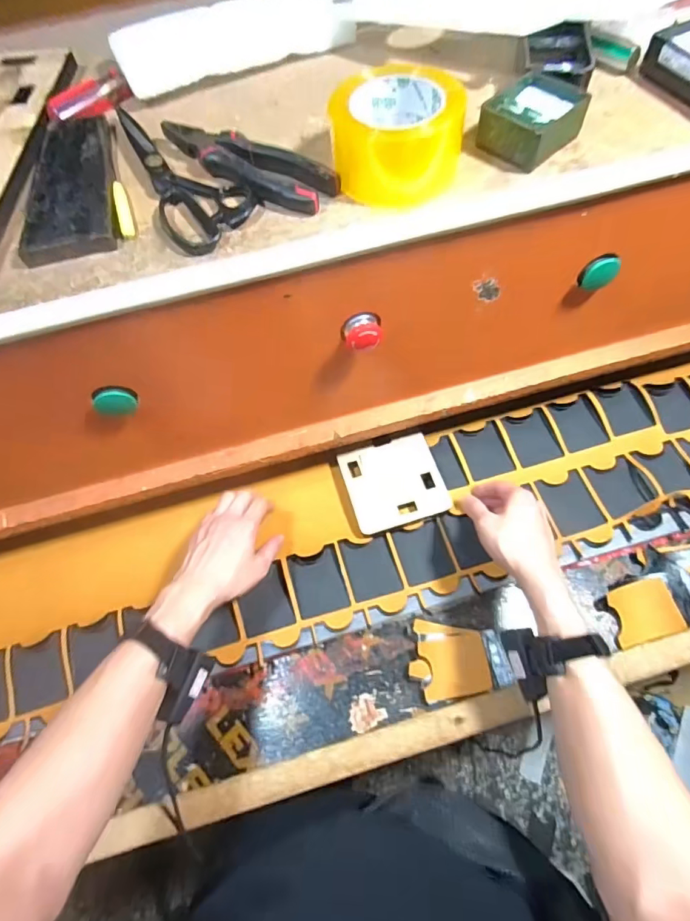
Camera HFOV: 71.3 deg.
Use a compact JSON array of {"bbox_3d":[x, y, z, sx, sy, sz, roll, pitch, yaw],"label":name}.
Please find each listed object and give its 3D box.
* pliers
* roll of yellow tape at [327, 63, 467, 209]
[{"bbox_3d":[-0.095,-0.276,0.443,0.193,0.017,0.052,34,71,18],"label":"pliers"},{"bbox_3d":[0.046,-0.290,0.424,0.106,0.072,0.106,2,64,5],"label":"roll of yellow tape"}]

